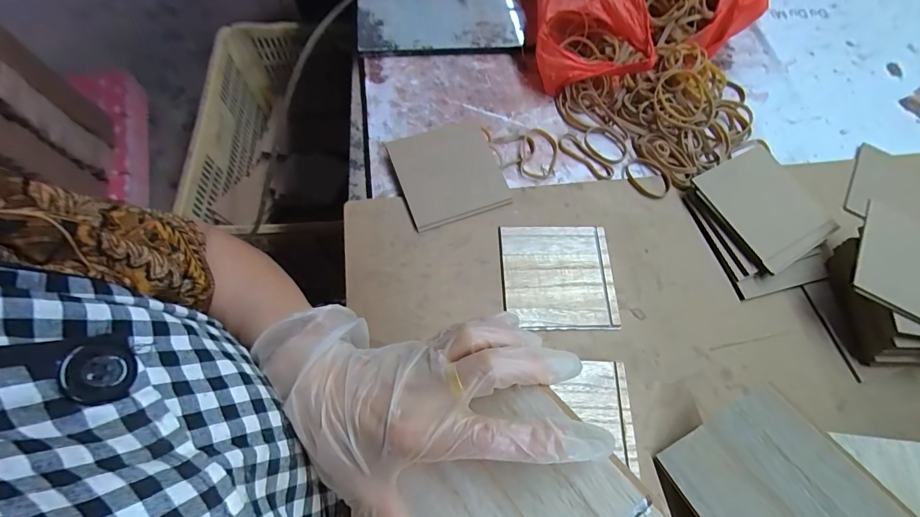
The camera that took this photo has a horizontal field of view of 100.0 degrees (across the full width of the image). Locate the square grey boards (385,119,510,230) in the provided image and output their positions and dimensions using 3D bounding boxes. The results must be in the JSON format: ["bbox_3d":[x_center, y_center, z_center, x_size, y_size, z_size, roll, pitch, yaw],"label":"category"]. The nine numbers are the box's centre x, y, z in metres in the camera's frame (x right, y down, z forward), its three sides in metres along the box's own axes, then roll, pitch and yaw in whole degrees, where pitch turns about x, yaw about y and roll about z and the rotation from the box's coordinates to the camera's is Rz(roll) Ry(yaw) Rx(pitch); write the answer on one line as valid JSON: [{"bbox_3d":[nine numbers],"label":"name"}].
[{"bbox_3d":[-0.012,-0.094,0.418,0.108,0.013,0.114,-19,69,-10],"label":"square grey boards"}]

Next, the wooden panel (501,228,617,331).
[{"bbox_3d":[0.096,0.018,0.381,0.109,0.005,0.106,-1,67,-3],"label":"wooden panel"}]

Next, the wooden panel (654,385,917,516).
[{"bbox_3d":[0.218,0.164,0.271,0.107,0.005,0.105,-46,46,17],"label":"wooden panel"}]

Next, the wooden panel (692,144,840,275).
[{"bbox_3d":[0.319,-0.056,0.405,0.097,0.007,0.119,-29,72,-10],"label":"wooden panel"}]

